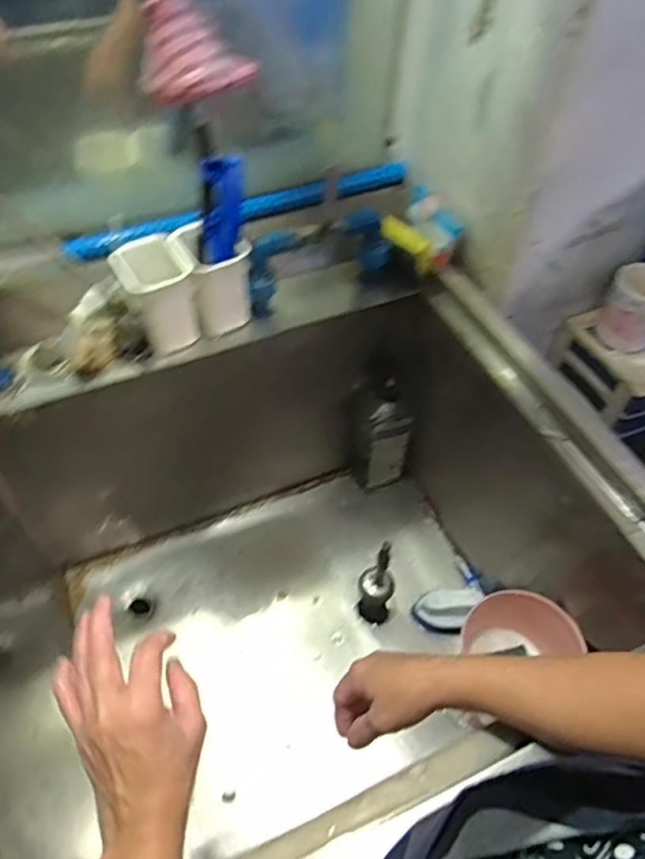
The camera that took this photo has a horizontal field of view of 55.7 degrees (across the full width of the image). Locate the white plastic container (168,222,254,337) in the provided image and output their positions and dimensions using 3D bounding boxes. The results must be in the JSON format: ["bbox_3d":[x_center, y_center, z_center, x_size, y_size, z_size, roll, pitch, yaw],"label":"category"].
[{"bbox_3d":[-0.135,-0.189,0.762,0.075,0.110,0.084,-20,55,-15],"label":"white plastic container"}]

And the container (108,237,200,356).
[{"bbox_3d":[-0.197,-0.164,0.744,0.081,0.110,0.080,-25,56,-18],"label":"container"}]

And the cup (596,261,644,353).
[{"bbox_3d":[0.442,-0.175,0.852,0.086,0.098,0.094,29,57,20],"label":"cup"}]

